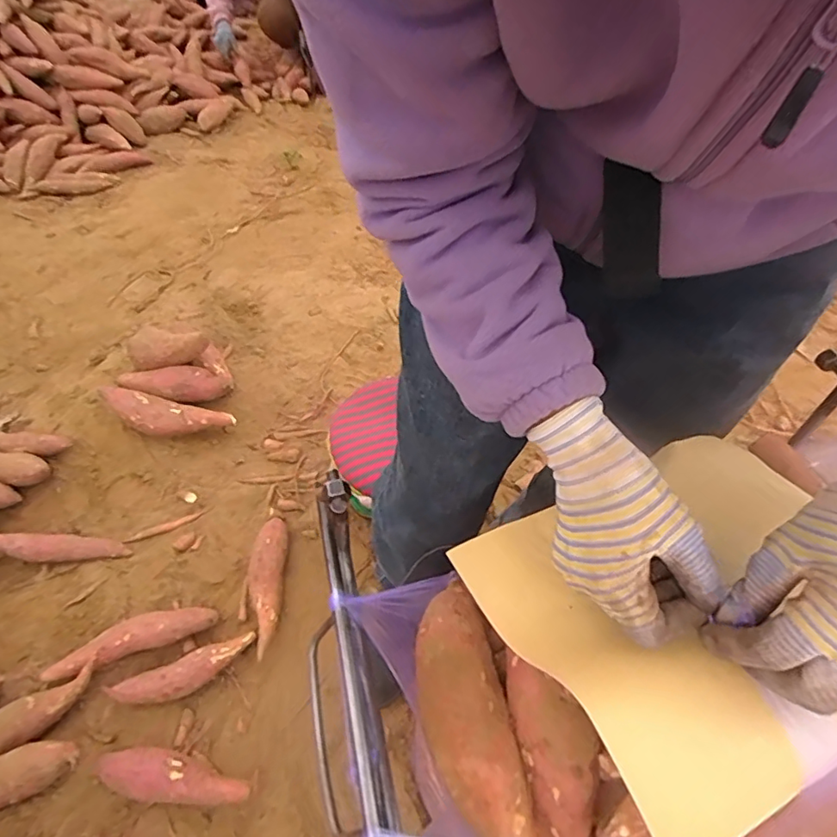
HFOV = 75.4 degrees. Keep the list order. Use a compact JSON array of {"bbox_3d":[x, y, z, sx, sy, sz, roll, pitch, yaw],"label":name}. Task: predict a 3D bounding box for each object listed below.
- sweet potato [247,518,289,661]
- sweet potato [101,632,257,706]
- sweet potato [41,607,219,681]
[{"bbox_3d":[-0.274,0.293,0.974,0.065,0.050,0.252,-2,50,-3],"label":"sweet potato"},{"bbox_3d":[-0.372,0.407,0.860,0.228,0.050,0.059,-17,53,-15],"label":"sweet potato"},{"bbox_3d":[-0.474,0.364,0.896,0.266,0.053,0.062,-14,52,-13],"label":"sweet potato"}]

